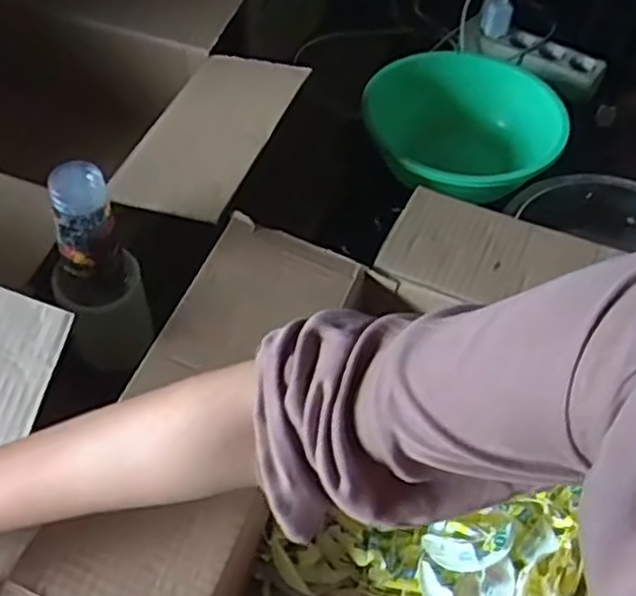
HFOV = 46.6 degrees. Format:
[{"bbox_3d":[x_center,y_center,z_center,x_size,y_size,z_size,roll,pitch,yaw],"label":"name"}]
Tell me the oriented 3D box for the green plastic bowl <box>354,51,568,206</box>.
[{"bbox_3d":[0.181,-0.192,0.872,0.231,0.078,0.214,3,52,-3],"label":"green plastic bowl"}]

